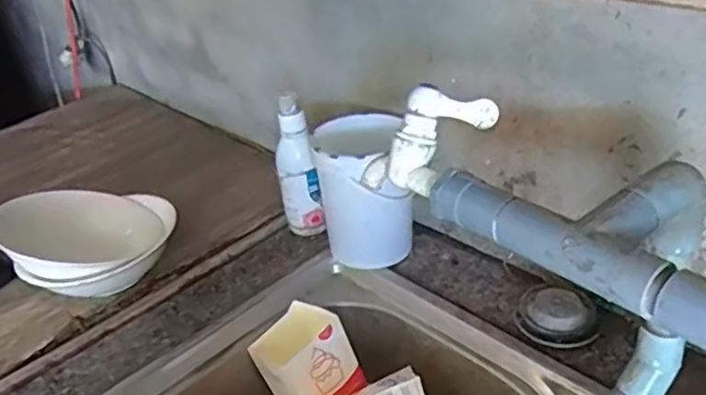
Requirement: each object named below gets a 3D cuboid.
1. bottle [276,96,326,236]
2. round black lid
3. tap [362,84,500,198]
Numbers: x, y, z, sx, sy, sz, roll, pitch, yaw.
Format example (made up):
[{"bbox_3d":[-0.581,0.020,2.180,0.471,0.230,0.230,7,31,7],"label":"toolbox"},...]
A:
[{"bbox_3d":[-0.065,-0.034,0.770,0.036,0.171,0.037,-19,35,-18],"label":"bottle"},{"bbox_3d":[0.196,0.111,0.644,0.073,0.025,0.075,-5,33,3],"label":"round black lid"},{"bbox_3d":[0.057,-0.038,0.497,0.099,0.073,0.041,-6,32,3],"label":"tap"}]

